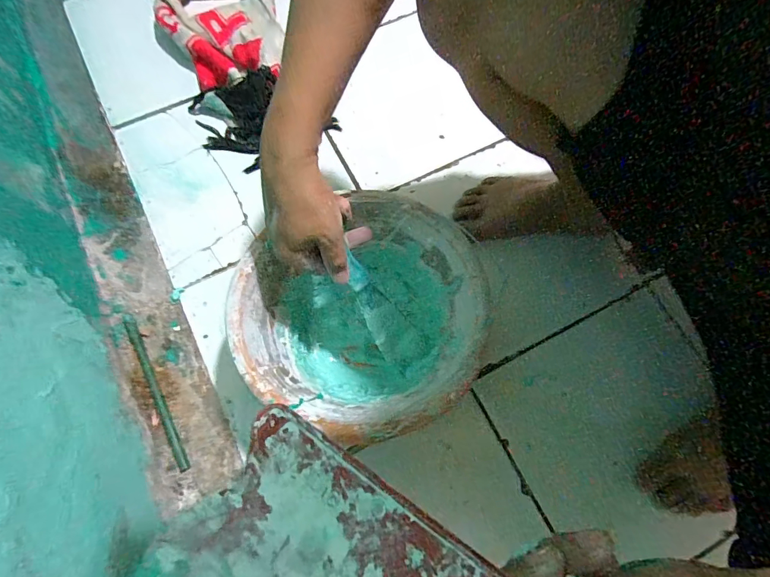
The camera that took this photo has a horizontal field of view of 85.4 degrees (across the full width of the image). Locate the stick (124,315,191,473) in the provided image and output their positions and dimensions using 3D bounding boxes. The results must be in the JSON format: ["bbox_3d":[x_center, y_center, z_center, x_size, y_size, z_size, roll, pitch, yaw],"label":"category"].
[{"bbox_3d":[-0.298,0.131,0.538,0.016,0.008,0.216,-28,74,-9],"label":"stick"}]

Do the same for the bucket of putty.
[{"bbox_3d":[-0.031,0.043,0.476,0.226,0.173,0.217,1,71,-4],"label":"bucket of putty"}]

